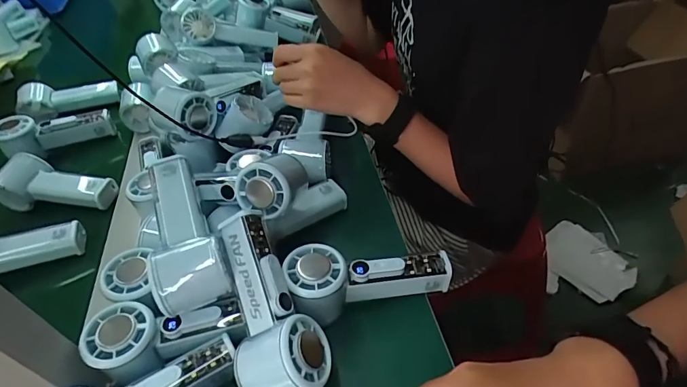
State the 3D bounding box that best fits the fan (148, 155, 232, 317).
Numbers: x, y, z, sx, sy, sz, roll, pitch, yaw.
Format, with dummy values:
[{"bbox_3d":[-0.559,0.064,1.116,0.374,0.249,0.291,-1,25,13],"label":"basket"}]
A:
[{"bbox_3d":[-0.151,0.034,0.389,0.057,0.054,0.149,-24,48,-13],"label":"fan"}]

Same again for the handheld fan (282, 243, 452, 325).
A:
[{"bbox_3d":[0.024,0.074,0.394,0.150,0.051,0.058,-13,44,-6],"label":"handheld fan"}]

